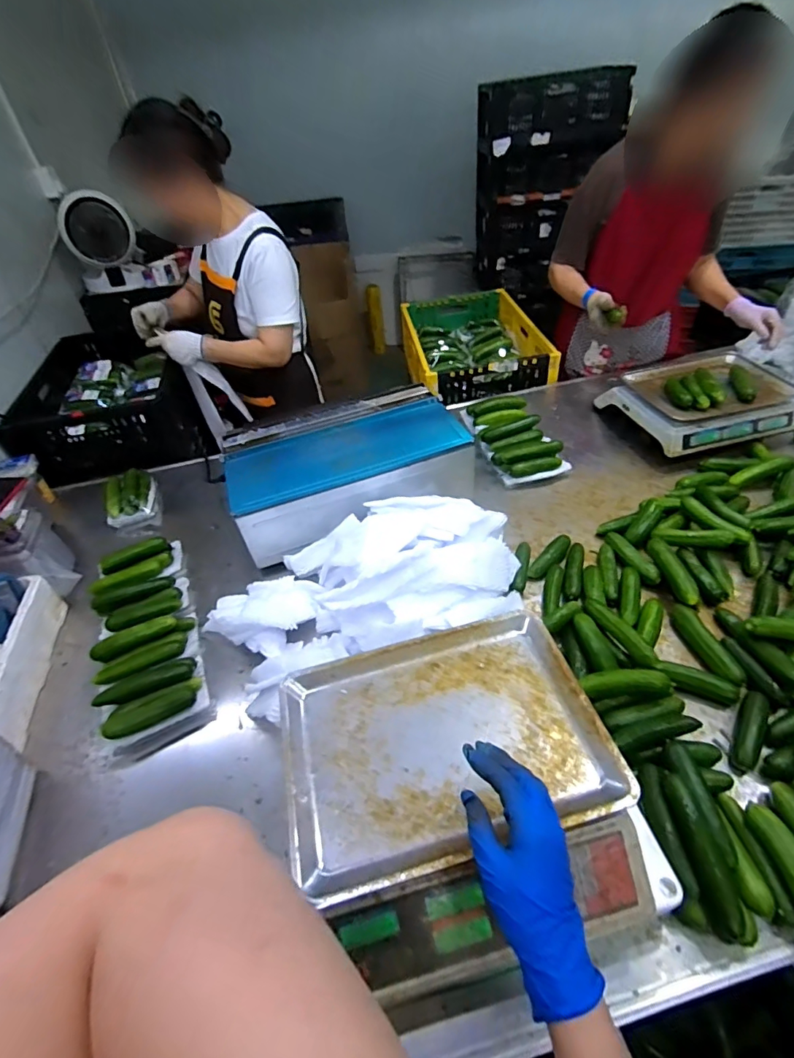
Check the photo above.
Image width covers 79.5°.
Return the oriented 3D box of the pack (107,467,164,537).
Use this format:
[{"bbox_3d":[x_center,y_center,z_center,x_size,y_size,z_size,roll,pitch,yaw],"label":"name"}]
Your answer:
[{"bbox_3d":[-0.645,-0.074,1.160,0.117,0.058,0.172,-22,45,-15],"label":"pack"}]

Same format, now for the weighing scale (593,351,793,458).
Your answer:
[{"bbox_3d":[0.739,-0.326,1.161,0.362,0.111,0.296,-14,44,-7],"label":"weighing scale"}]

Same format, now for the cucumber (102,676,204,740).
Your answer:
[{"bbox_3d":[-0.377,0.279,0.745,0.137,0.034,0.046,-21,45,-14],"label":"cucumber"}]

